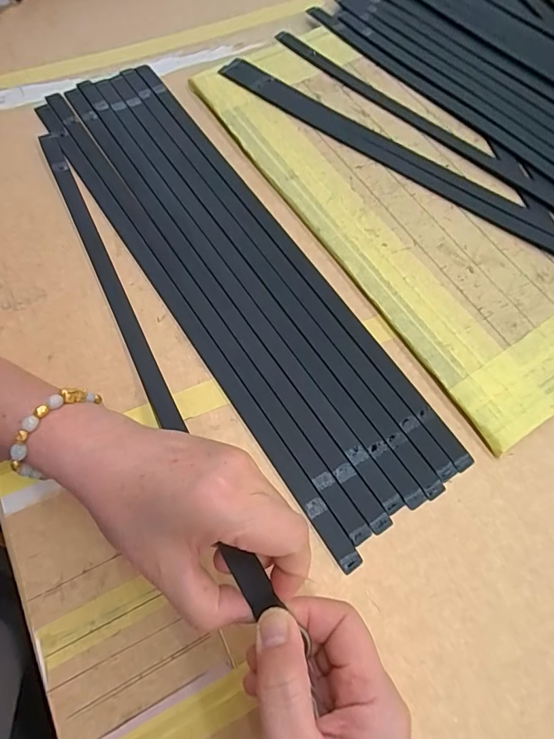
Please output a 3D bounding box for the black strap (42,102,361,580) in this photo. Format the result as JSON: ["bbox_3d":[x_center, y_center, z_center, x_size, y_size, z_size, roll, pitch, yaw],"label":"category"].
[{"bbox_3d":[-0.091,-0.060,0.358,0.021,0.009,0.495,-32,73,-13],"label":"black strap"}]

